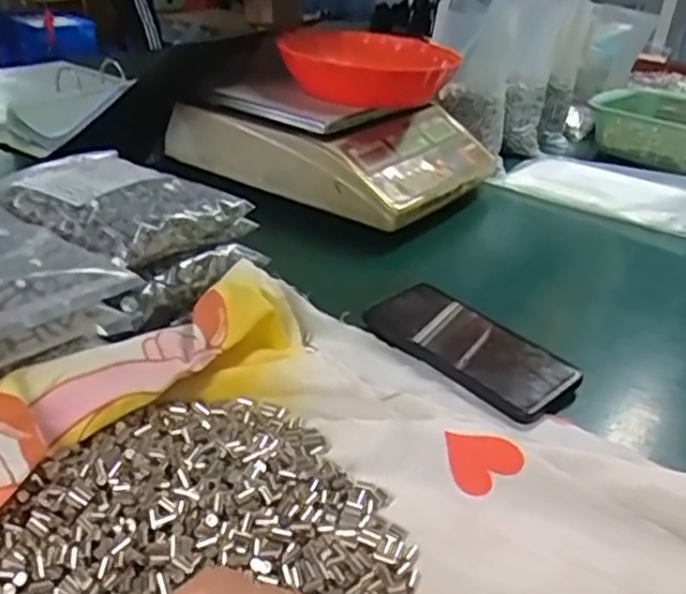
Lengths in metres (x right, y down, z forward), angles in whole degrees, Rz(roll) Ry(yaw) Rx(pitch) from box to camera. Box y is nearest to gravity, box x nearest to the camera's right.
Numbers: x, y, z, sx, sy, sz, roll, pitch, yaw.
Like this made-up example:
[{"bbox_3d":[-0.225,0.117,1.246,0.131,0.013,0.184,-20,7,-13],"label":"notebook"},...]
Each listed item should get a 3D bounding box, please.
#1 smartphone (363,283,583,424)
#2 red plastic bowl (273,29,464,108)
[{"bbox_3d":[0.096,0.036,0.547,0.082,0.009,0.162,-20,40,-37],"label":"smartphone"},{"bbox_3d":[0.030,-0.267,0.835,0.188,0.055,0.168,21,34,23],"label":"red plastic bowl"}]

